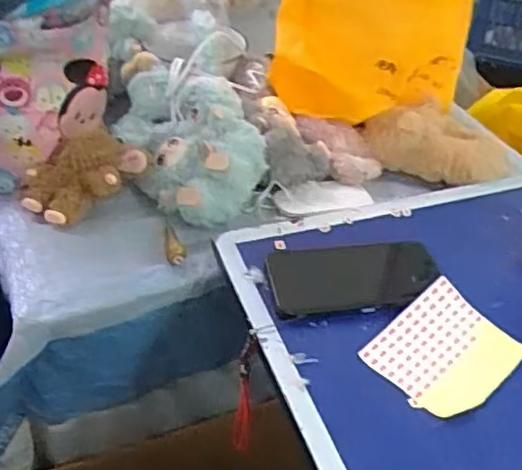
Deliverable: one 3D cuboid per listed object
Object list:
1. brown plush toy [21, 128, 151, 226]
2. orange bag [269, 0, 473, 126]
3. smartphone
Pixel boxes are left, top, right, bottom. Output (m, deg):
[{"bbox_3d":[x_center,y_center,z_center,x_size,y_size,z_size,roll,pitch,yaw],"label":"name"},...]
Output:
[{"bbox_3d":[-0.190,-0.066,0.701,0.132,0.055,0.083,-22,47,-26],"label":"brown plush toy"},{"bbox_3d":[0.134,-0.240,0.770,0.221,0.188,0.177,-3,42,-8],"label":"orange bag"},{"bbox_3d":[0.086,0.037,0.614,0.156,0.011,0.079,-9,48,-4],"label":"smartphone"}]

